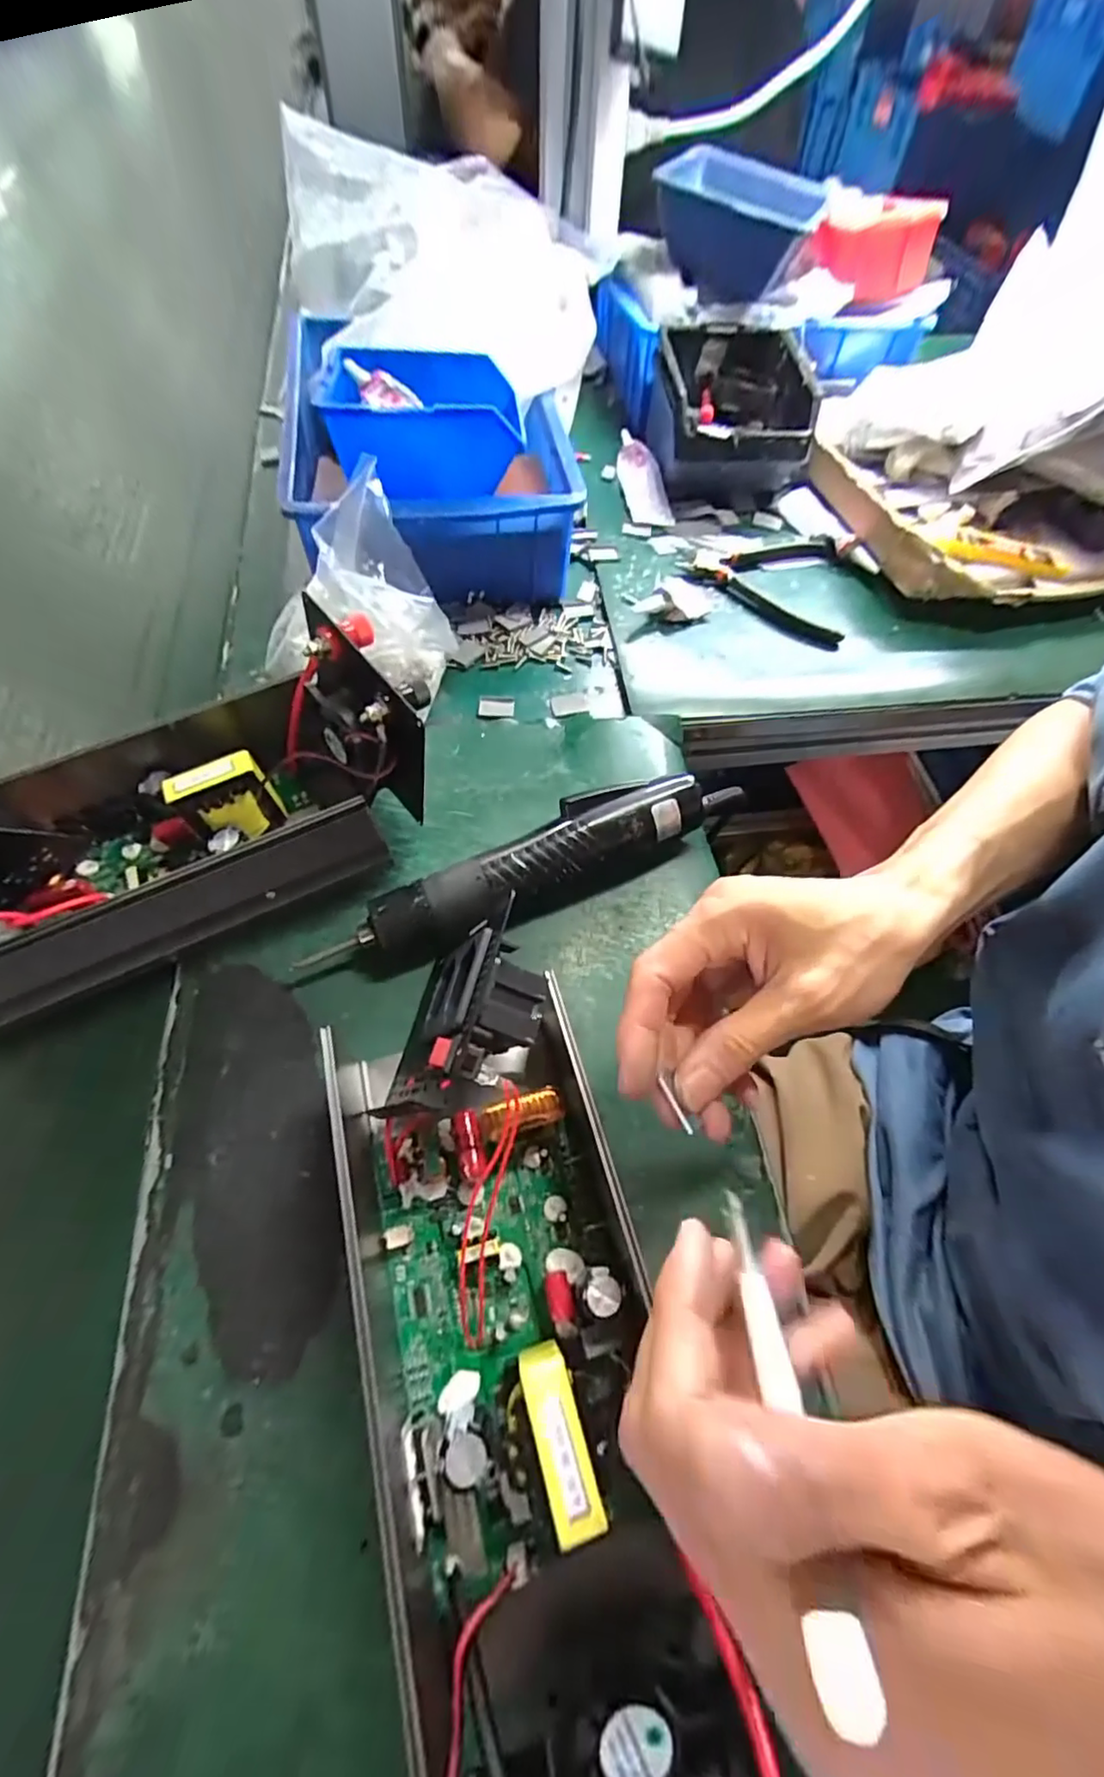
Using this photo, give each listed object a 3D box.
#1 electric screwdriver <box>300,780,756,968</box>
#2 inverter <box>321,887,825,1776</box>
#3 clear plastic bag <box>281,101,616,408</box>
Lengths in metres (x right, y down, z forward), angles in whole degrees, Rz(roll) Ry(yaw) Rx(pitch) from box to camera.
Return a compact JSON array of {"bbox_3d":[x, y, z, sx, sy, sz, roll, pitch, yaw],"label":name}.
[{"bbox_3d":[-0.005,-0.014,0.342,0.256,0.041,0.043,-24,65,-16],"label":"electric screwdriver"},{"bbox_3d":[-0.010,0.159,0.217,0.113,0.087,0.272,-14,62,-11],"label":"inverter"},{"bbox_3d":[-0.091,-0.555,0.552,0.263,0.159,0.193,8,60,1],"label":"clear plastic bag"}]

